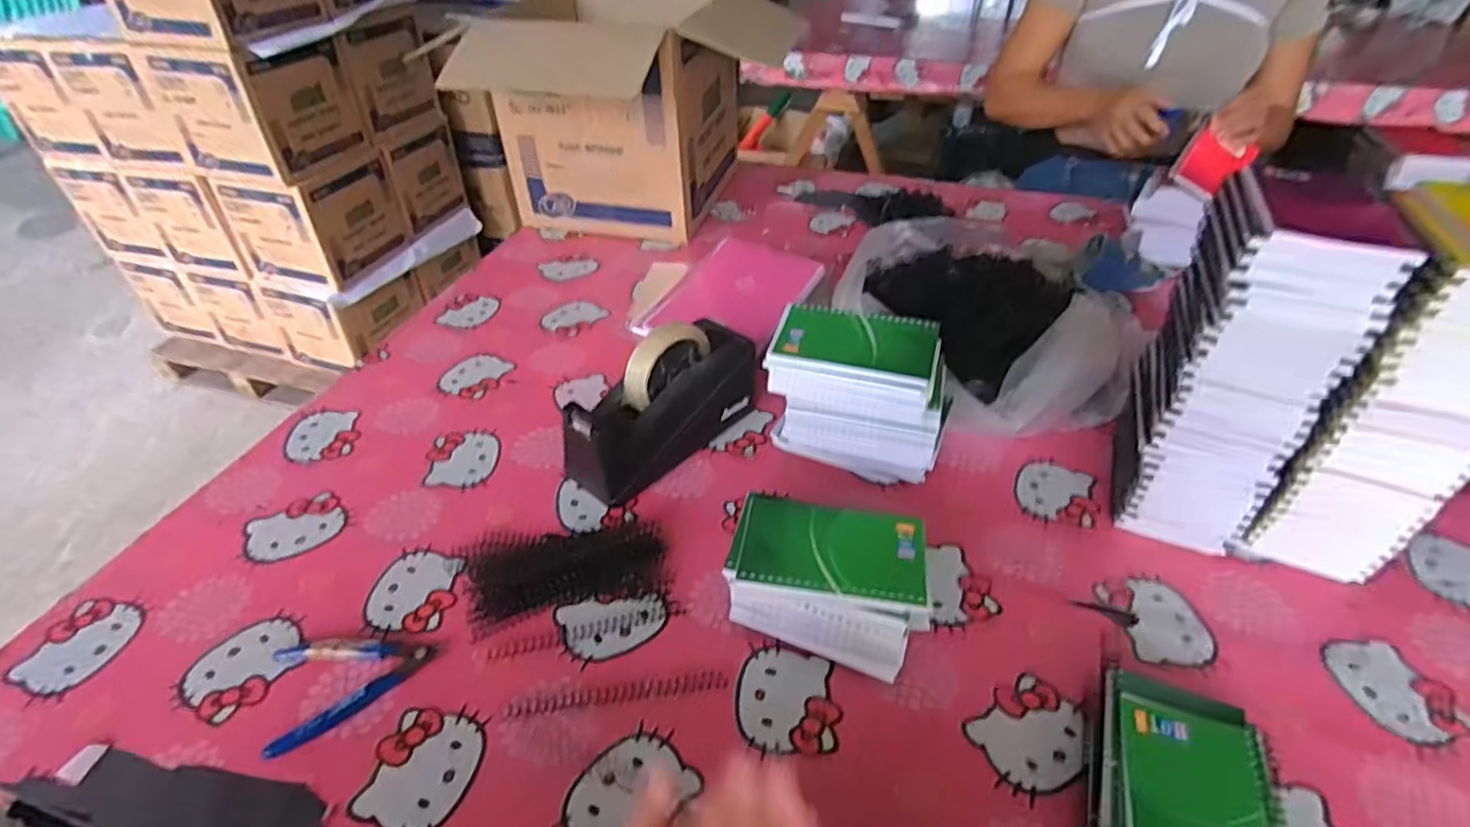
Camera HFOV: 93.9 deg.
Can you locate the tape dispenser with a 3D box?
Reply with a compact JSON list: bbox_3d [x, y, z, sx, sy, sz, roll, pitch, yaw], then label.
[{"bbox_3d":[-0.067,-0.007,0.657,0.203,0.117,0.070,-32,49,-31],"label":"tape dispenser"}]

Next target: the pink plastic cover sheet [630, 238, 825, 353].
[{"bbox_3d":[-0.002,-0.152,0.878,0.169,0.011,0.220,18,50,19],"label":"pink plastic cover sheet"}]

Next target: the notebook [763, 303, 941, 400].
[{"bbox_3d":[0.102,-0.058,0.581,0.135,0.017,0.080,11,42,14],"label":"notebook"}]

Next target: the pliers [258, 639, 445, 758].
[{"bbox_3d":[-0.287,0.187,0.504,0.113,0.010,0.079,-28,47,-28],"label":"pliers"}]

